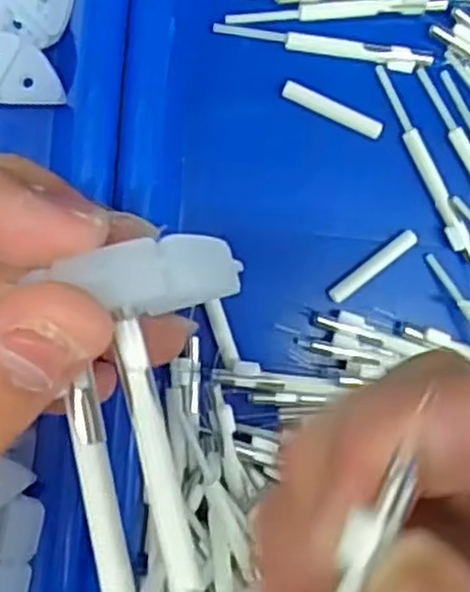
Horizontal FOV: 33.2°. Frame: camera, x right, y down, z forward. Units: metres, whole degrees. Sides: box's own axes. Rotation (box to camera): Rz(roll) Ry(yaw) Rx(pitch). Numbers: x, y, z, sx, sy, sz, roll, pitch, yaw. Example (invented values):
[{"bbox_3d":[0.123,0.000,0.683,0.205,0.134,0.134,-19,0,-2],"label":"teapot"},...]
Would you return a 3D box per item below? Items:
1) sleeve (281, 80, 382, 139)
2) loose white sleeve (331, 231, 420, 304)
[{"bbox_3d":[0.031,-0.059,0.249,0.034,0.004,0.006,24,86,-9],"label":"sleeve"},{"bbox_3d":[0.045,-0.009,0.253,0.034,0.004,0.006,-39,96,-8],"label":"loose white sleeve"}]

